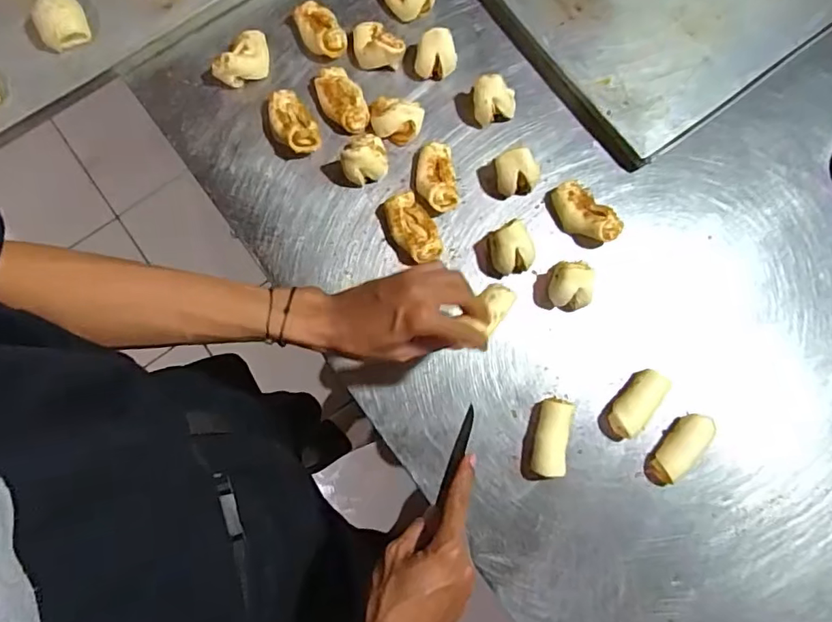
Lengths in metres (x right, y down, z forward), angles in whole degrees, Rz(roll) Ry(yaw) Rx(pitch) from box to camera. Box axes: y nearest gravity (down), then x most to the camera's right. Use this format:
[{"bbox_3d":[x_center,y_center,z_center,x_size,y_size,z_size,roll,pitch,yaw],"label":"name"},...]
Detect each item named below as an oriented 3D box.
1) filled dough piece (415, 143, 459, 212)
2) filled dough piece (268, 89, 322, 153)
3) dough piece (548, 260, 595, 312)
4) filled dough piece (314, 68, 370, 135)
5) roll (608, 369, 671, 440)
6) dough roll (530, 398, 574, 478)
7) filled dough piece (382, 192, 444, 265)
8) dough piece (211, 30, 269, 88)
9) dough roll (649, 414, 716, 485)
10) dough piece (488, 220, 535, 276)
[{"bbox_3d":[0.024,-0.160,0.655,0.046,0.033,0.085,-8,80,-3],"label":"filled dough piece"},{"bbox_3d":[-0.152,-0.229,0.666,0.048,0.035,0.084,-36,82,-7],"label":"filled dough piece"},{"bbox_3d":[0.180,-0.028,0.623,0.051,0.053,0.048,0,79,-1],"label":"dough piece"},{"bbox_3d":[-0.090,-0.261,0.669,0.047,0.033,0.085,-28,81,-6],"label":"filled dough piece"},{"bbox_3d":[0.251,0.105,0.614,0.032,0.038,0.085,38,81,6],"label":"roll"},{"bbox_3d":[0.149,0.141,0.598,0.035,0.032,0.083,10,79,1],"label":"dough roll"},{"bbox_3d":[-0.004,-0.097,0.644,0.047,0.027,0.091,-31,82,-7],"label":"filled dough piece"},{"bbox_3d":[-0.217,-0.321,0.681,0.048,0.046,0.084,31,80,5],"label":"dough piece"},{"bbox_3d":[0.297,0.154,0.602,0.035,0.031,0.086,42,81,6],"label":"dough roll"},{"bbox_3d":[0.112,-0.072,0.630,0.052,0.040,0.061,-20,80,-5],"label":"dough piece"}]

